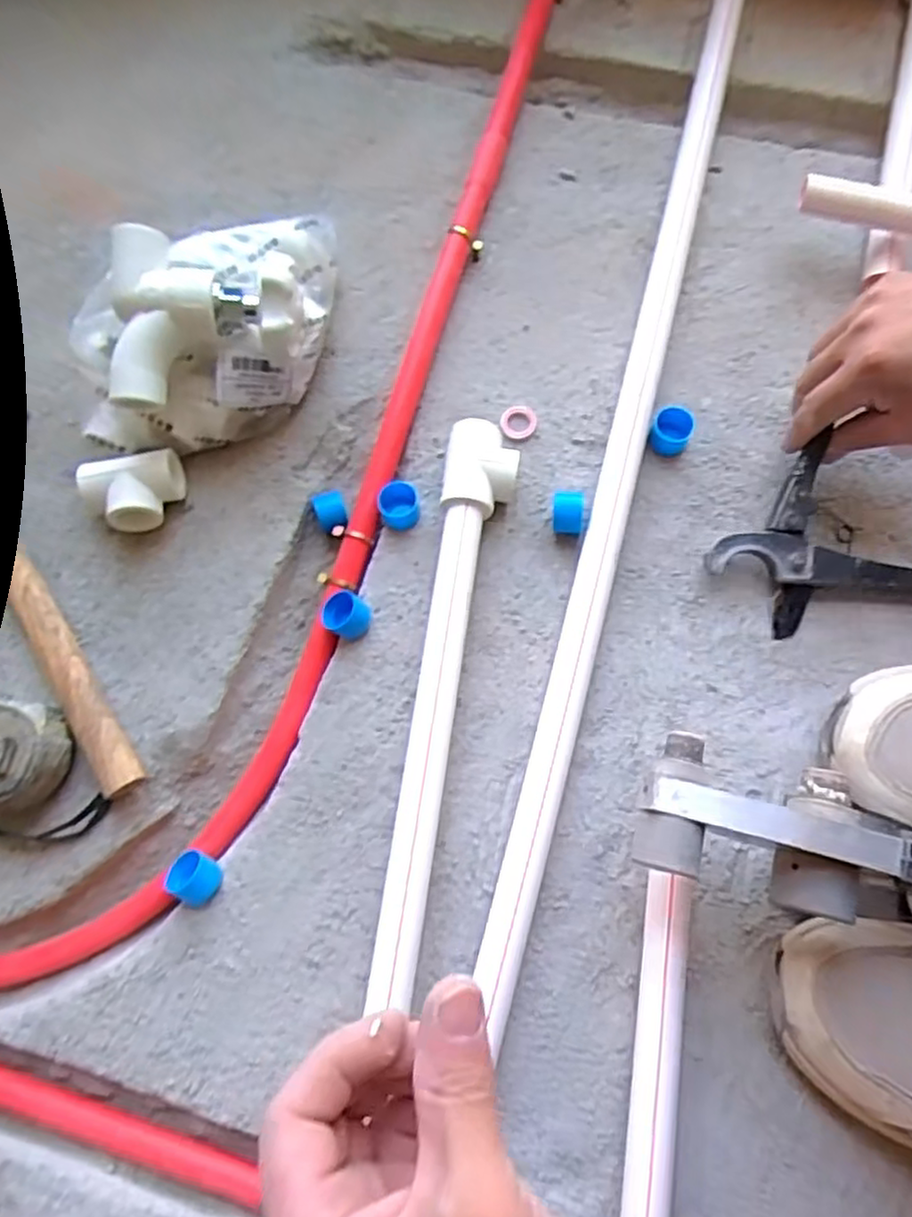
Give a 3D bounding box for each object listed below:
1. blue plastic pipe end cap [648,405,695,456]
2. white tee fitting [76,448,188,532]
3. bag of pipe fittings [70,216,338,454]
[{"bbox_3d":[0.155,-0.129,0.506,0.028,0.020,0.035,30,78,9],"label":"blue plastic pipe end cap"},{"bbox_3d":[-0.225,-0.082,0.496,0.069,0.039,0.050,-15,75,-2],"label":"white tee fitting"},{"bbox_3d":[-0.172,-0.198,0.493,0.192,0.102,0.136,-16,75,-3],"label":"bag of pipe fittings"}]

